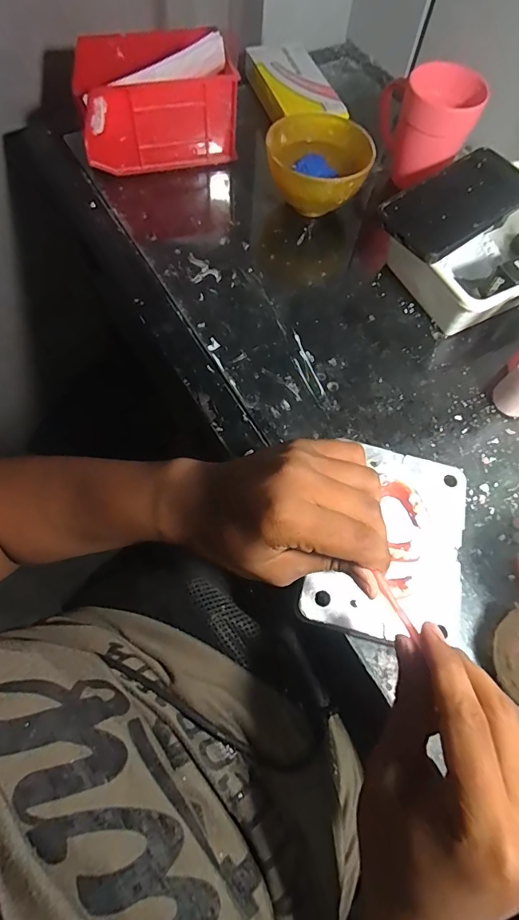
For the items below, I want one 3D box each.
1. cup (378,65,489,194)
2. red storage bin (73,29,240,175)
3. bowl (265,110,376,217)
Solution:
[{"bbox_3d":[0.177,-0.362,0.488,0.101,0.088,0.076,19,68,4],"label":"cup"},{"bbox_3d":[-0.114,-0.396,0.491,0.162,0.111,0.093,-14,68,-8],"label":"red storage bin"},{"bbox_3d":[0.062,-0.315,0.494,0.107,0.071,0.114,1,68,-3],"label":"bowl"}]

